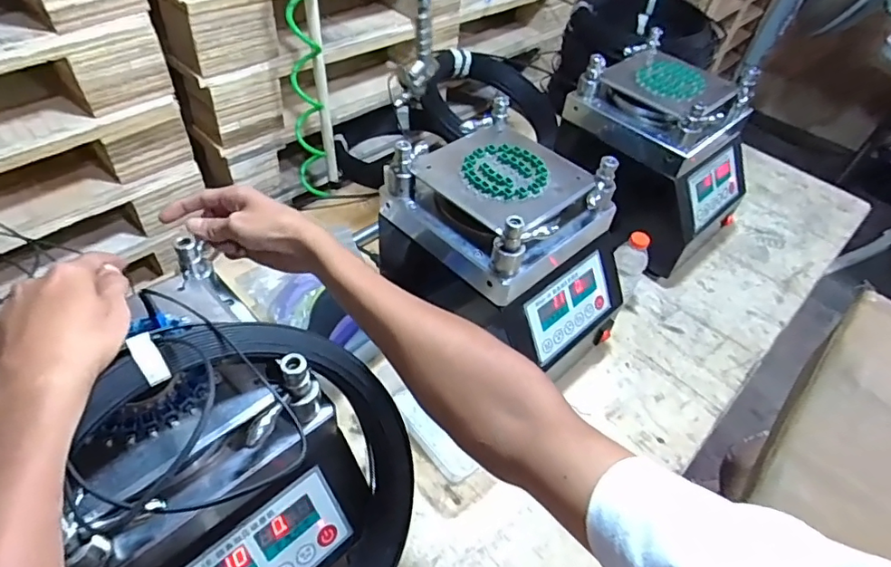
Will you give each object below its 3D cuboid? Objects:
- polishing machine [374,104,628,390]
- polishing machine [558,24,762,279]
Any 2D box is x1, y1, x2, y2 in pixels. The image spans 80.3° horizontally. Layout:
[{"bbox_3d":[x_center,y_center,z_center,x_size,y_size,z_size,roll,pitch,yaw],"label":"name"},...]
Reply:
[{"bbox_3d":[0.085,-0.042,0.708,0.215,0.237,0.278,-33,59,-30],"label":"polishing machine"},{"bbox_3d":[0.353,-0.221,0.902,0.196,0.274,0.281,-32,59,-30],"label":"polishing machine"}]

